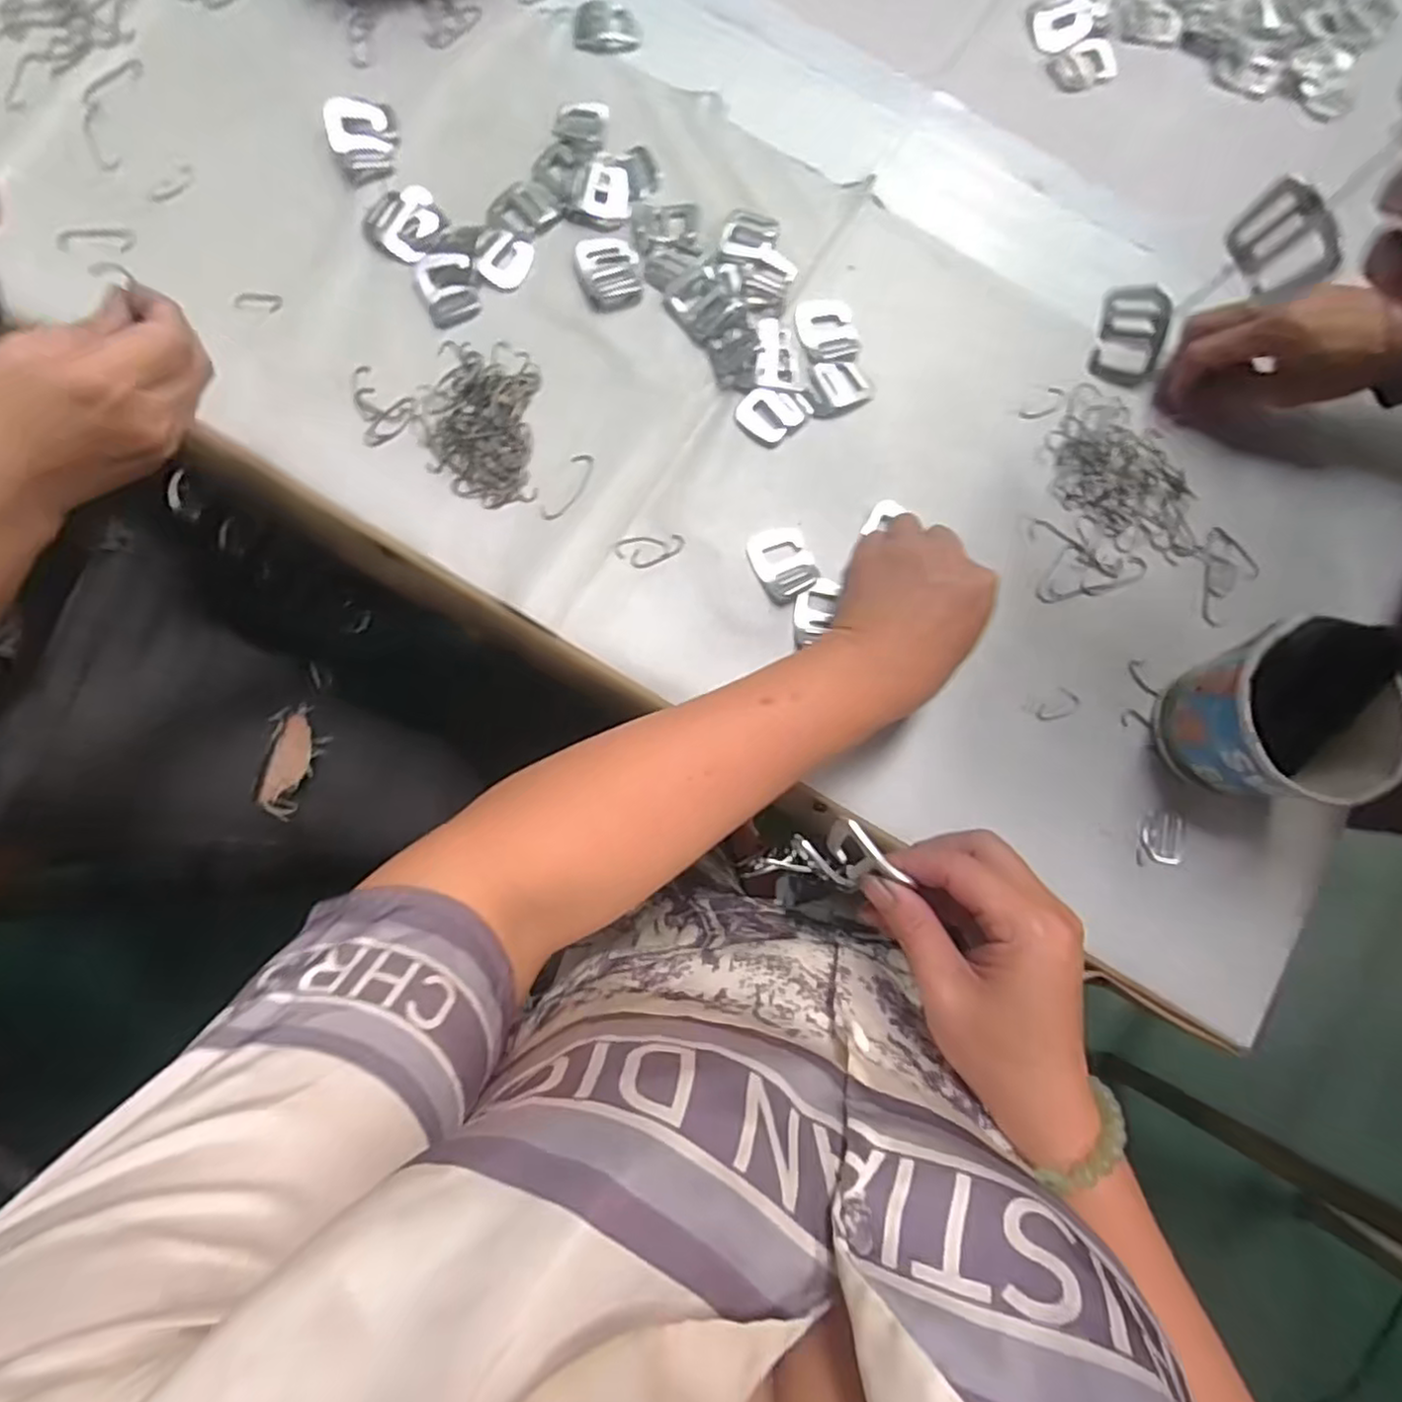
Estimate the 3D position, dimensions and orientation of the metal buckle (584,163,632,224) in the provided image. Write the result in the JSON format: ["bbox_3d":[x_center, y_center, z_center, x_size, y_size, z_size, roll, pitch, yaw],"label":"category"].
[{"bbox_3d":[-0.062,-0.342,0.465,0.031,0.004,0.039,1,81,-3],"label":"metal buckle"}]

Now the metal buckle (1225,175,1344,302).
[{"bbox_3d":[0.240,-0.188,0.285,0.008,0.033,0.043,-23,83,-6],"label":"metal buckle"}]

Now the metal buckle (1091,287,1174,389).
[{"bbox_3d":[0.212,-0.180,0.343,0.008,0.035,0.043,-24,126,-22],"label":"metal buckle"}]

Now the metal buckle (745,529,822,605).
[{"bbox_3d":[0.052,-0.087,0.434,0.036,0.005,0.048,-24,83,-6],"label":"metal buckle"}]

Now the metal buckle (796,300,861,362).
[{"bbox_3d":[0.084,-0.246,0.457,0.038,0.004,0.047,-8,81,-4],"label":"metal buckle"}]

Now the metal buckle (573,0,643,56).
[{"bbox_3d":[-0.065,-0.478,0.489,0.046,0.004,0.042,5,81,-2],"label":"metal buckle"}]

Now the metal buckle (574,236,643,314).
[{"bbox_3d":[-0.061,-0.284,0.457,0.041,0.004,0.052,-8,81,-4],"label":"metal buckle"}]

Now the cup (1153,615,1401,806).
[{"bbox_3d":[0.319,0.009,0.386,0.084,0.091,0.090,0,81,-3],"label":"cup"}]

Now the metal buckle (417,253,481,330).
[{"bbox_3d":[-0.163,-0.267,0.448,0.034,0.004,0.049,-17,82,-6],"label":"metal buckle"}]

